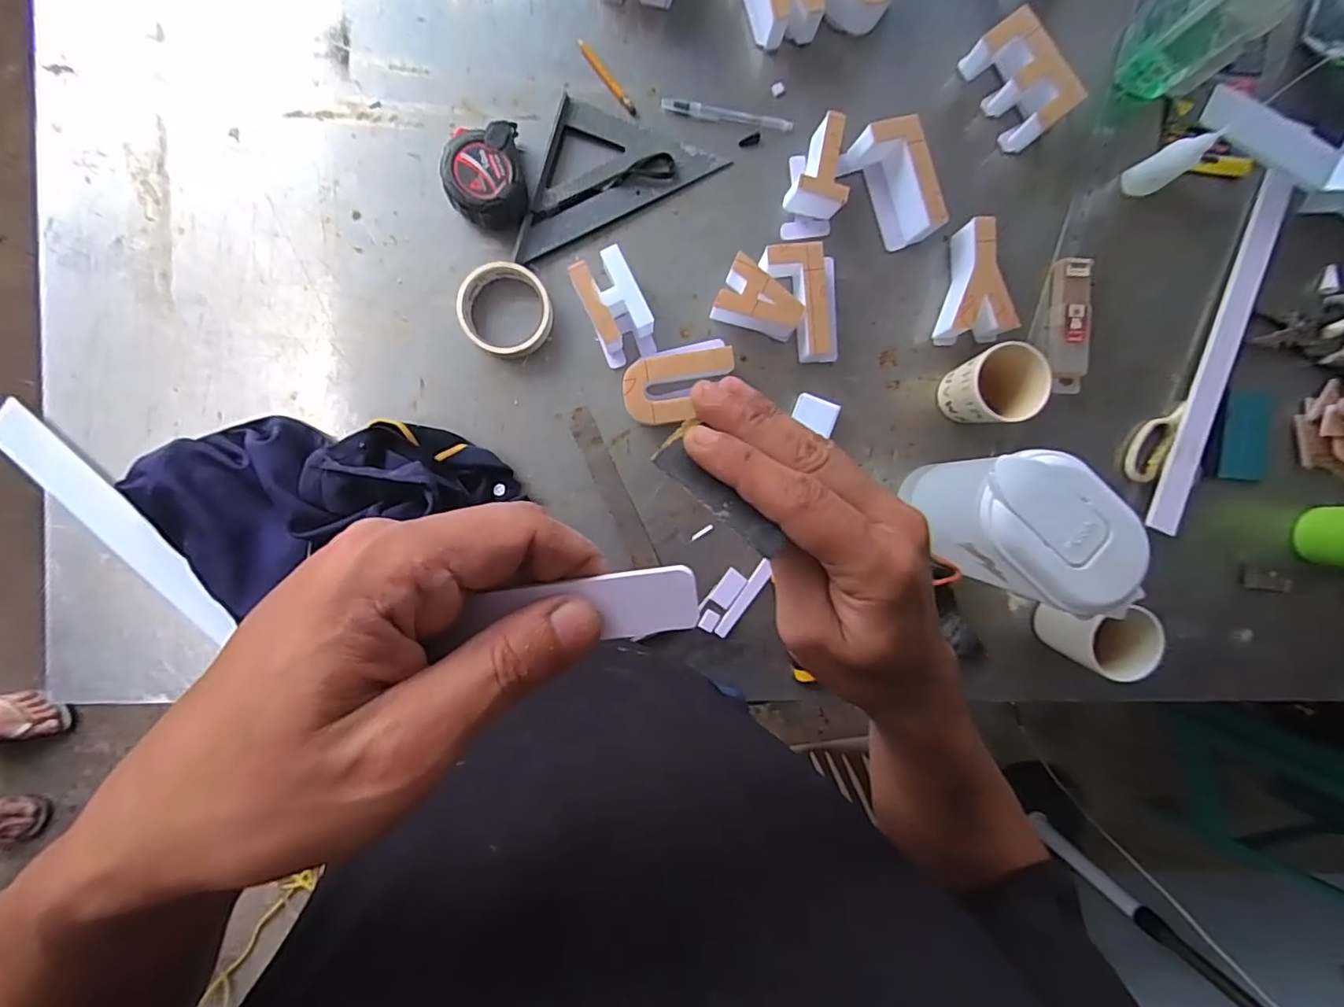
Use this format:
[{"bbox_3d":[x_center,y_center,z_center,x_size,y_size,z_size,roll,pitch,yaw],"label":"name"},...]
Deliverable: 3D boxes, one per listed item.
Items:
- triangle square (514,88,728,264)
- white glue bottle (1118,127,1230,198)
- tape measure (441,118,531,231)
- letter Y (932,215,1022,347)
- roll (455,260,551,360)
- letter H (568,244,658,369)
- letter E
[{"bbox_3d":[-0.055,-0.309,0.587,0.167,0.014,0.168,18,89,-4],"label":"triangle square"},{"bbox_3d":[0.509,-0.347,0.580,0.023,0.092,0.034,-29,94,0],"label":"white glue bottle"},{"bbox_3d":[-0.185,-0.322,0.566,0.078,0.041,0.091,-12,92,-3],"label":"tape measure"},{"bbox_3d":[0.321,-0.226,0.592,0.065,0.054,0.118,9,91,-3],"label":"letter Y"},{"bbox_3d":[-0.168,-0.195,0.577,0.092,0.023,0.089,0,91,-4],"label":"roll"},{"bbox_3d":[-0.058,-0.196,0.575,0.058,0.046,0.101,-23,92,-2],"label":"letter H"},{"bbox_3d":[0.359,-0.436,0.589,0.060,0.060,0.114,-37,93,-2],"label":"letter E"}]

